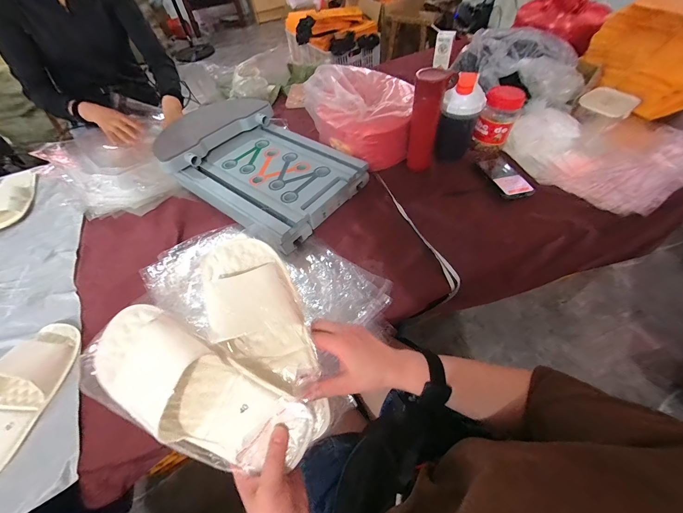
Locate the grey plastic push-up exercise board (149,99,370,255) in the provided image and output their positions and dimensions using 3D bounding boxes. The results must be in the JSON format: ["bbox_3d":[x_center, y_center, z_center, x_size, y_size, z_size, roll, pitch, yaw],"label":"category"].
[{"bbox_3d":[-0.222,-0.254,0.746,0.516,0.098,0.321,32,63,25],"label":"grey plastic push-up exercise board"}]

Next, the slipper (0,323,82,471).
[{"bbox_3d":[-0.538,0.217,0.476,0.095,0.058,0.235,1,54,6],"label":"slipper"}]

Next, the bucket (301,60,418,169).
[{"bbox_3d":[0.048,-0.383,0.763,0.257,0.173,0.241,-2,54,3],"label":"bucket"}]

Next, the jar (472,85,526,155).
[{"bbox_3d":[0.402,-0.353,0.751,0.089,0.137,0.089,22,59,20],"label":"jar"}]

